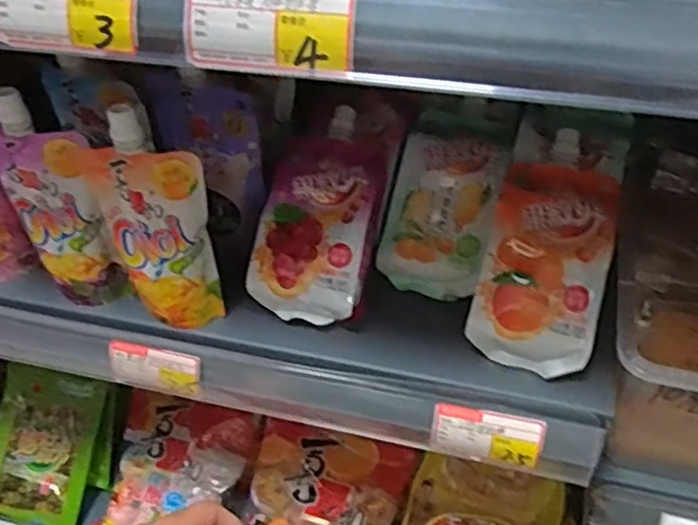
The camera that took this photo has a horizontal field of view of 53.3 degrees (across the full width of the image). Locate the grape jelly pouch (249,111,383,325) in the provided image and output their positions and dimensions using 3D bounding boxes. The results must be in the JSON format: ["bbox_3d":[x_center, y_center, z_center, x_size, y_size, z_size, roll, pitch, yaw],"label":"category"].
[{"bbox_3d":[-0.018,-0.037,0.516,0.080,0.038,0.160,9,74,15],"label":"grape jelly pouch"}]

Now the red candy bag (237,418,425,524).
[{"bbox_3d":[-0.024,0.269,0.761,0.172,0.045,0.187,8,76,11],"label":"red candy bag"}]

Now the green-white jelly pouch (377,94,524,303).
[{"bbox_3d":[0.076,-0.054,0.518,0.077,0.033,0.157,16,80,17],"label":"green-white jelly pouch"}]

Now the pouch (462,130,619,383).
[{"bbox_3d":[0.136,-0.009,0.472,0.078,0.031,0.160,15,78,13],"label":"pouch"}]

